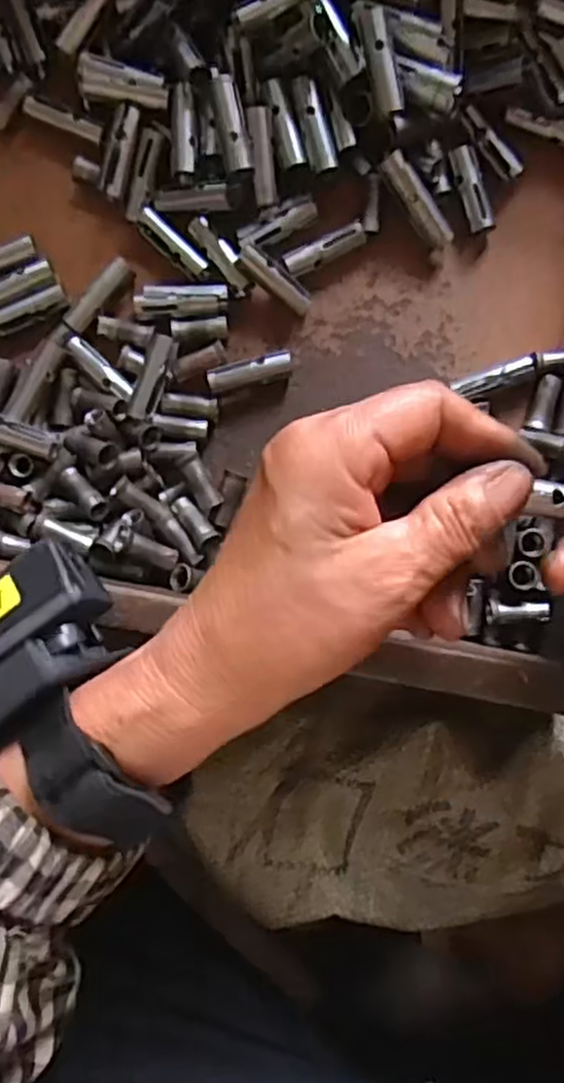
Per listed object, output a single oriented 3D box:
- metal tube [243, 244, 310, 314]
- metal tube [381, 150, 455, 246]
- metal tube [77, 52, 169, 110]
[{"bbox_3d":[-0.002,-0.112,0.325,0.038,0.009,0.010,38,92,-20],"label":"metal tube"},{"bbox_3d":[0.057,-0.145,0.319,0.011,0.006,0.043,-39,104,2],"label":"metal tube"},{"bbox_3d":[-0.066,-0.191,0.314,0.039,0.008,0.016,10,89,4],"label":"metal tube"}]

